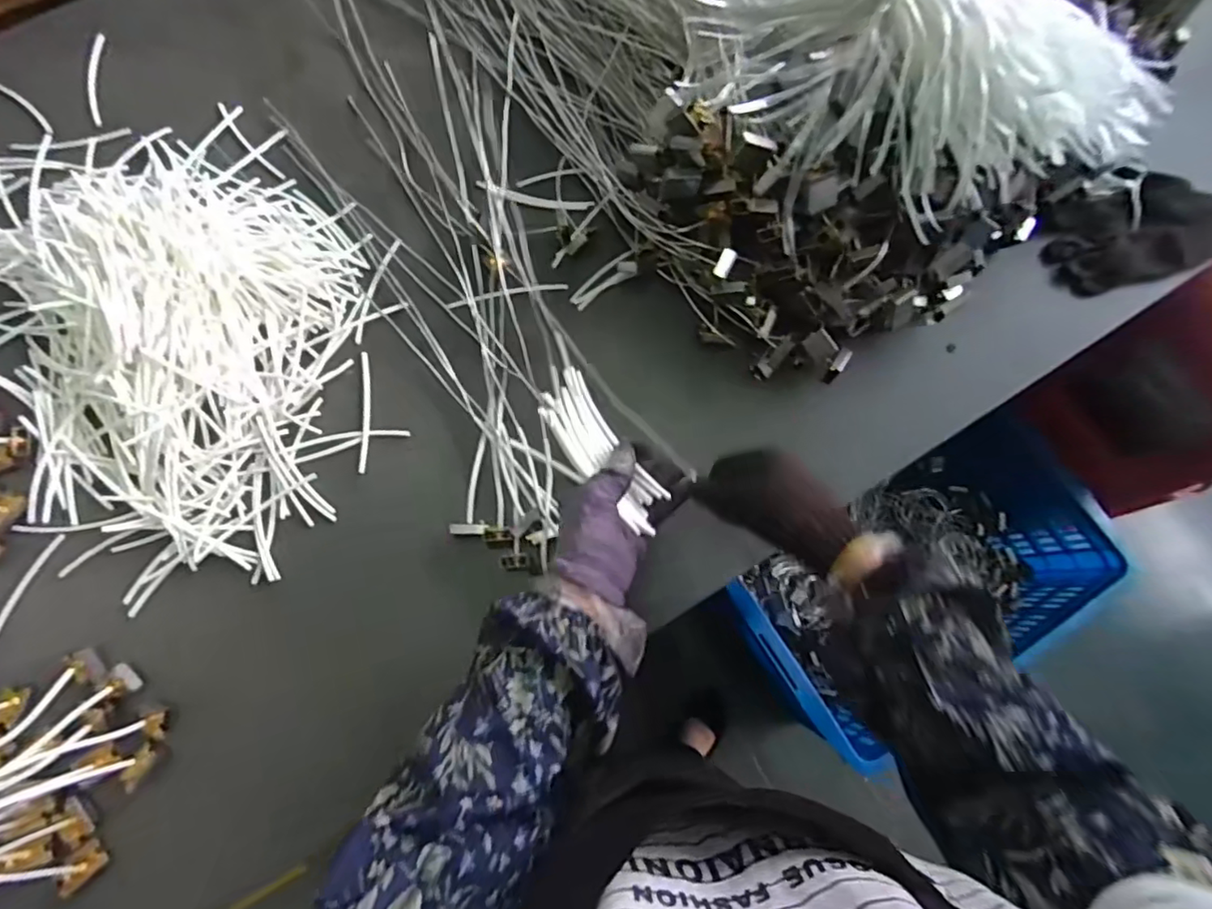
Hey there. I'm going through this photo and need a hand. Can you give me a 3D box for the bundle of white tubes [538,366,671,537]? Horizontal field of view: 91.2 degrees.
[{"bbox_3d":[0.000,0.002,0.473,0.047,0.038,0.140,-37,100,-9],"label":"bundle of white tubes"}]

